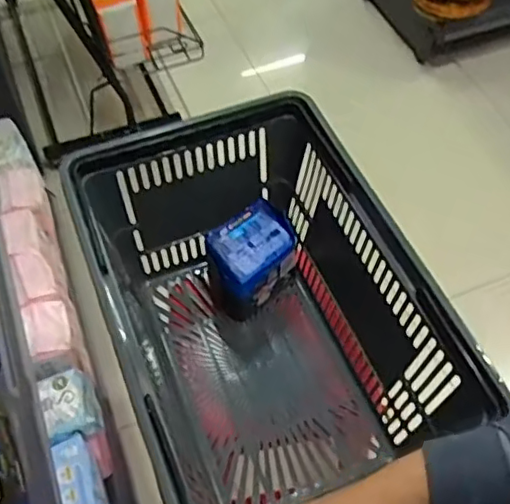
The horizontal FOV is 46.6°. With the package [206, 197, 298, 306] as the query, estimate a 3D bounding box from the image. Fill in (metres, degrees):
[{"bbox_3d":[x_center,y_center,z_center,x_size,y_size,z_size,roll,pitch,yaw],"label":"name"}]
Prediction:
[{"bbox_3d":[-0.006,-0.003,0.799,0.100,0.065,0.113,35,62,20],"label":"package"}]

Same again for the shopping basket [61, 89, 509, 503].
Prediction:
[{"bbox_3d":[-0.002,0.079,0.713,0.306,0.270,0.410,-19,59,-14],"label":"shopping basket"}]

